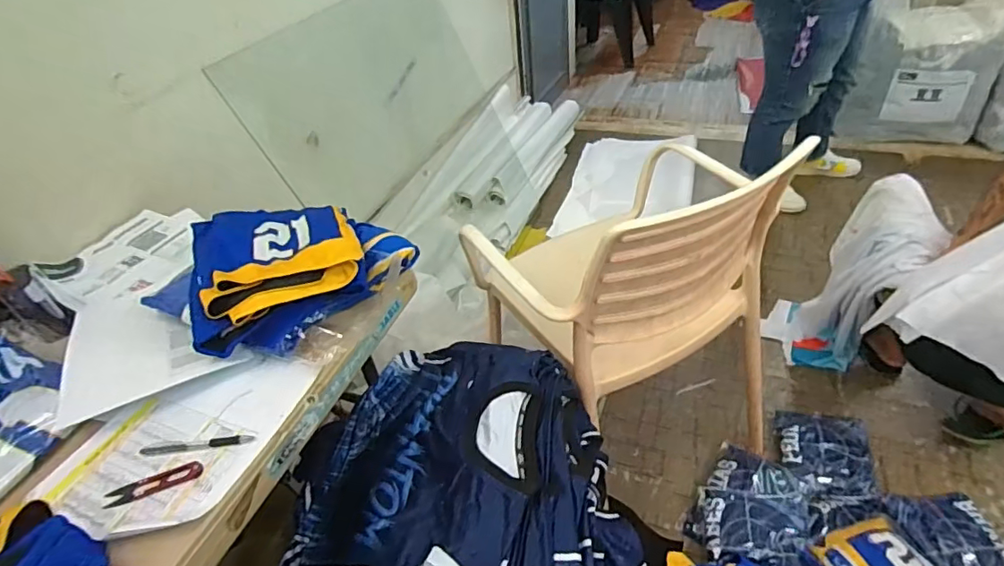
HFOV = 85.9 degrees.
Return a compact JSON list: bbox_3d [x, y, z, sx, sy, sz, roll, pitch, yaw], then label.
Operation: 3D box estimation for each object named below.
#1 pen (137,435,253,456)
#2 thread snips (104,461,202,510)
[{"bbox_3d":[-0.353,0.188,0.630,0.128,0.010,0.015,-7,41,-1],"label":"pen"},{"bbox_3d":[-0.384,0.222,0.595,0.100,0.004,0.024,-19,42,-13],"label":"thread snips"}]

